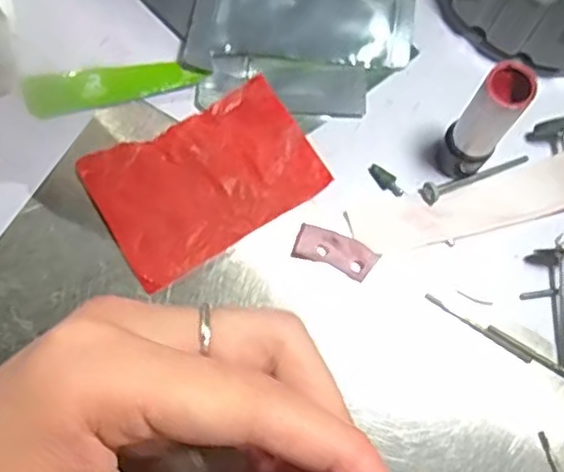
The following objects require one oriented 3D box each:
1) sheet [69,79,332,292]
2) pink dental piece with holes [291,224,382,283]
[{"bbox_3d":[-0.029,-0.023,0.253,0.081,0.004,0.057,-32,78,-9],"label":"sheet"},{"bbox_3d":[0.020,0.006,0.247,0.030,0.005,0.013,21,75,5],"label":"pink dental piece with holes"}]

